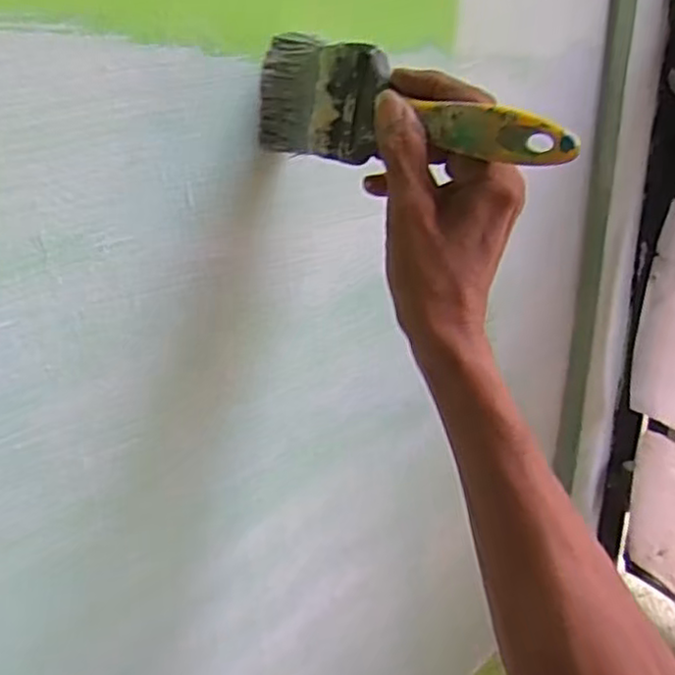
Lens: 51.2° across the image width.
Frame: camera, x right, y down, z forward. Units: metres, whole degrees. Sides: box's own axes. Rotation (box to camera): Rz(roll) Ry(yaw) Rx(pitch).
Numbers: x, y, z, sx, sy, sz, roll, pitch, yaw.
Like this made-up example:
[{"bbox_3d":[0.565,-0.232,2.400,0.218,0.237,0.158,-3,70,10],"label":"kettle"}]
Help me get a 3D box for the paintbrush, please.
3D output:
[{"bbox_3d":[0.030,-0.118,0.358,0.016,0.062,0.195,-8,22,-45],"label":"paintbrush"}]

